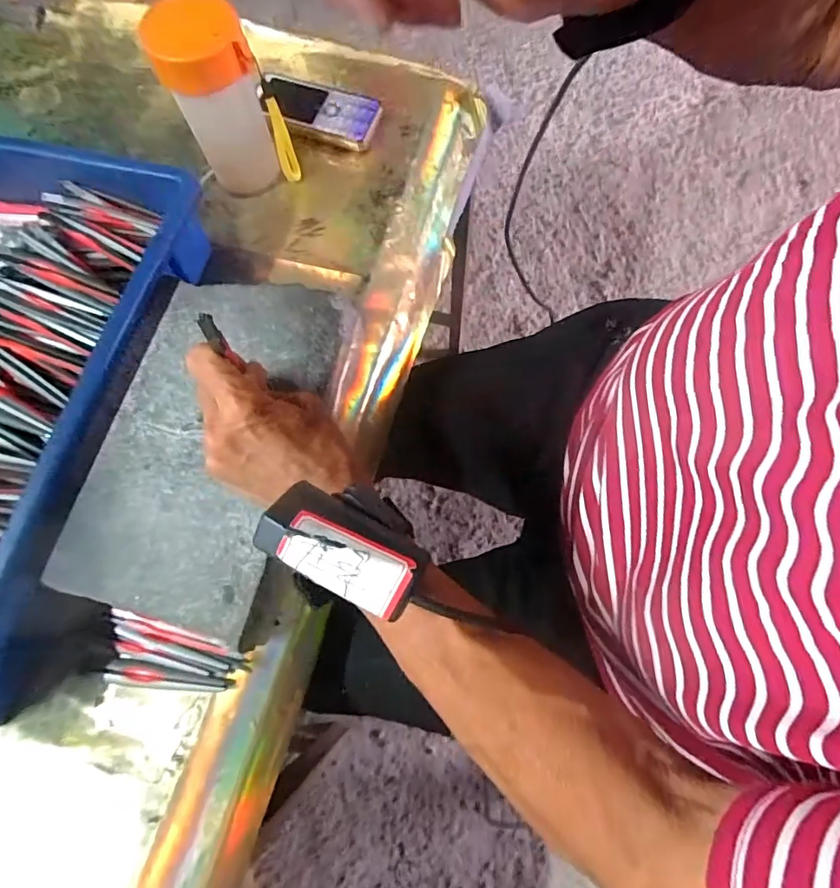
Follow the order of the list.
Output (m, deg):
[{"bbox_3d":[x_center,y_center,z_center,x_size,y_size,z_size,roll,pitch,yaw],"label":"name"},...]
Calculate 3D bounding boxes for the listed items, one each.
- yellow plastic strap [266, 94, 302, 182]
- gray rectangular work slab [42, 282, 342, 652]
[{"bbox_3d":[-0.119,-0.262,0.453,0.016,0.080,0.009,-21,72,-5],"label":"yellow plastic strap"},{"bbox_3d":[-0.136,0.002,0.373,0.141,0.063,0.241,12,73,6],"label":"gray rectangular work slab"}]

